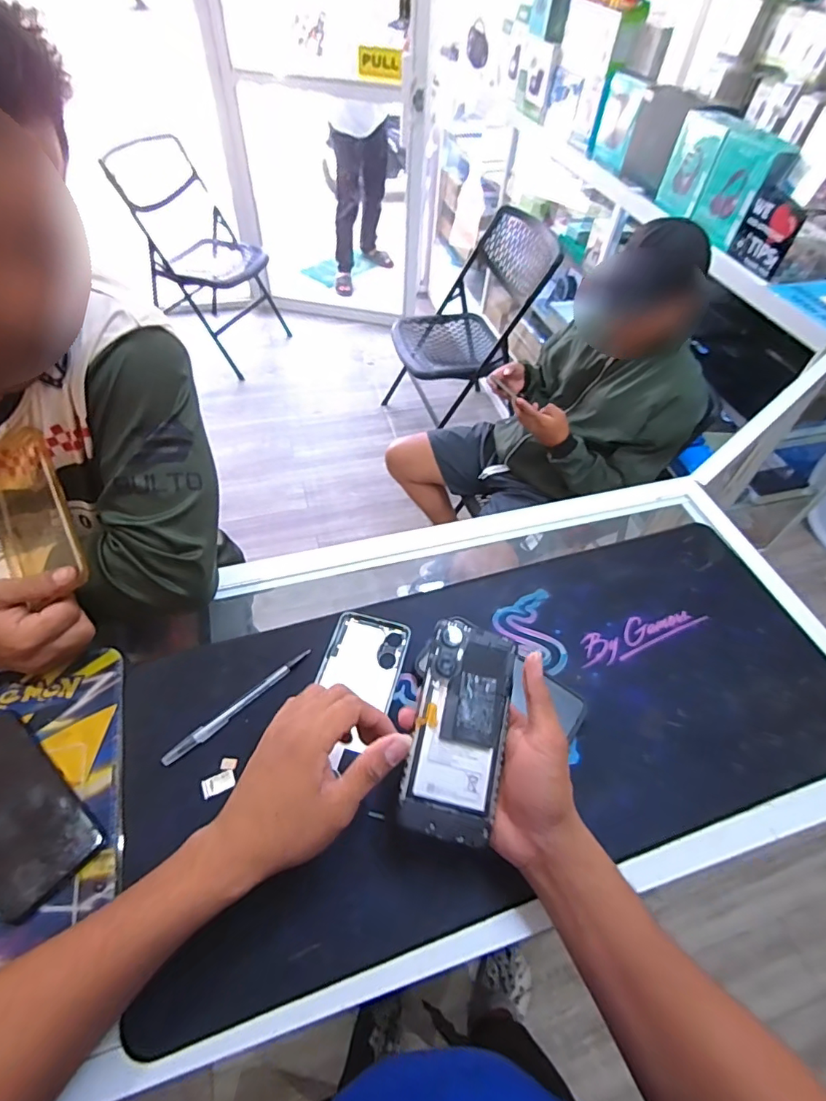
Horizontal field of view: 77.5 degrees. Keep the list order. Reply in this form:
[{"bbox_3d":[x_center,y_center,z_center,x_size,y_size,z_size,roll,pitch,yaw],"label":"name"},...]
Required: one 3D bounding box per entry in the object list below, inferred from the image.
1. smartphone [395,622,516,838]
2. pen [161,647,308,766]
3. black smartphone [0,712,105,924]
[{"bbox_3d":[0.039,0.138,0.410,0.070,0.013,0.158,12,65,6],"label":"smartphone"},{"bbox_3d":[-0.162,0.145,0.490,0.014,0.010,0.160,39,59,24],"label":"pen"},{"bbox_3d":[-0.331,0.207,0.421,0.167,0.013,0.074,35,58,21],"label":"black smartphone"}]

